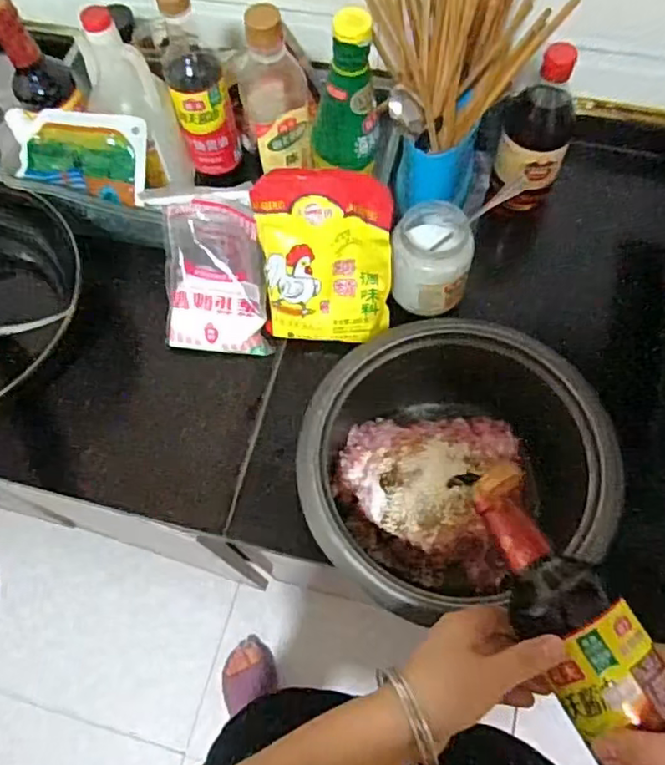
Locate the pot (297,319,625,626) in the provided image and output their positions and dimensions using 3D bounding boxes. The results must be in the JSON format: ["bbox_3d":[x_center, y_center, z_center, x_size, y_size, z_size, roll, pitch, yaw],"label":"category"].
[{"bbox_3d":[0.101,0.076,0.564,0.251,0.127,0.217,-16,66,-5],"label":"pot"}]

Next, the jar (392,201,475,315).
[{"bbox_3d":[0.103,-0.133,0.642,0.082,0.076,0.093,4,66,4],"label":"jar"}]

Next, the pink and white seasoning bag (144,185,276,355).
[{"bbox_3d":[-0.128,-0.110,0.655,0.115,0.050,0.170,-2,102,5],"label":"pink and white seasoning bag"}]

